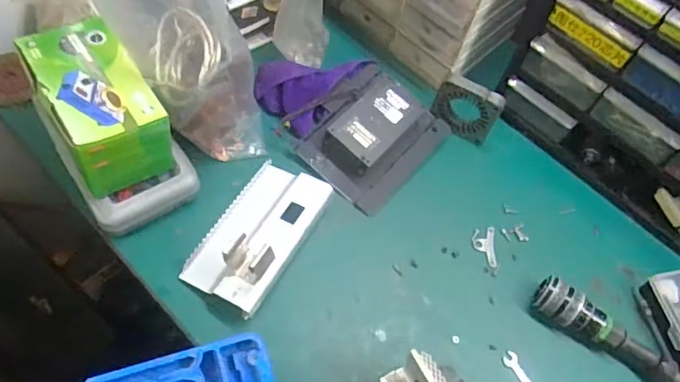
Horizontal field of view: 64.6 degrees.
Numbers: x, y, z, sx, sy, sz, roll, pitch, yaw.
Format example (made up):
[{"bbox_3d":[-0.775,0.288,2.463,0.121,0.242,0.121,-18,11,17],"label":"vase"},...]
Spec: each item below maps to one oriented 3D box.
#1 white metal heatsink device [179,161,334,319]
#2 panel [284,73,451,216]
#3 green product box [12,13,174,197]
[{"bbox_3d":[-0.099,0.044,0.662,0.110,0.073,0.195,29,61,8],"label":"white metal heatsink device"},{"bbox_3d":[0.043,-0.086,0.763,0.165,0.062,0.192,38,61,14],"label":"panel"},{"bbox_3d":[-0.289,-0.101,0.649,0.110,0.101,0.194,-26,66,-22],"label":"green product box"}]

